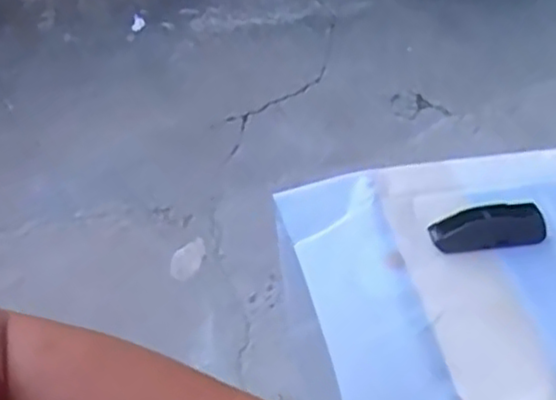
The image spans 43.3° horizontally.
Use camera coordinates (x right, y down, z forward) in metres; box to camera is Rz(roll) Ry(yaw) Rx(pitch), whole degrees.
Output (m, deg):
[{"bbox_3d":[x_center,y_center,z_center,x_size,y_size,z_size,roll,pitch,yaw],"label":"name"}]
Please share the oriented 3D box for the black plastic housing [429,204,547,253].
[{"bbox_3d":[0.139,0.019,0.460,0.073,0.023,0.019,-4,45,-5],"label":"black plastic housing"}]

